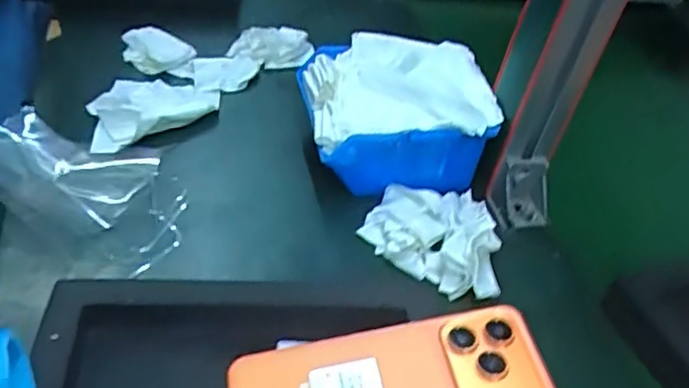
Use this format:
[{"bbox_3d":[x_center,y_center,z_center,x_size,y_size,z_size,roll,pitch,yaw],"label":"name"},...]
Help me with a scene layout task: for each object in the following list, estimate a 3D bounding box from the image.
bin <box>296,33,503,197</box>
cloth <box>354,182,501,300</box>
[{"bbox_3d":[0.037,-0.073,0.518,0.145,0.075,0.145,5,43,-8],"label":"bin"},{"bbox_3d":[0.062,0.028,0.453,0.094,0.025,0.087,13,42,0],"label":"cloth"}]

